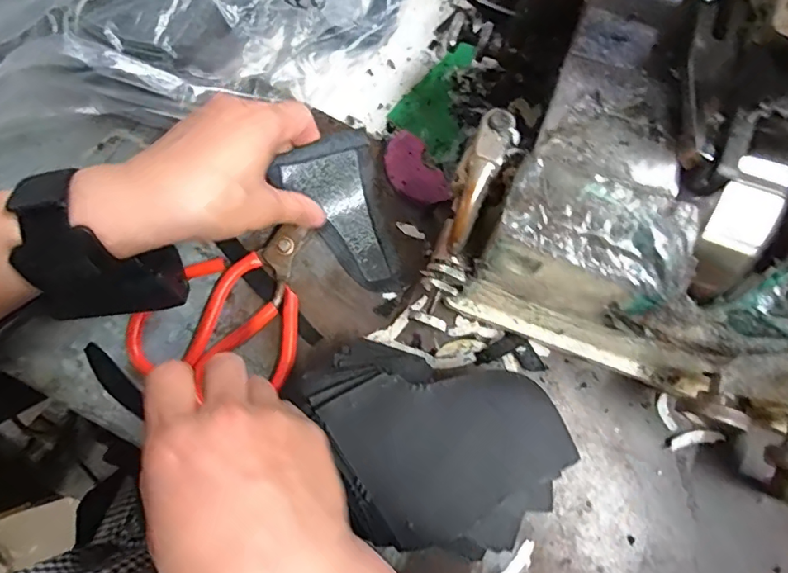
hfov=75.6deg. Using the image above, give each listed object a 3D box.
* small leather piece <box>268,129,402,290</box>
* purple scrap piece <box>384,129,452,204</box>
[{"bbox_3d":[-0.037,-0.045,0.334,0.057,0.009,0.102,-14,102,-8],"label":"small leather piece"},{"bbox_3d":[0.013,-0.079,0.350,0.032,0.009,0.053,-31,81,-5],"label":"purple scrap piece"}]

